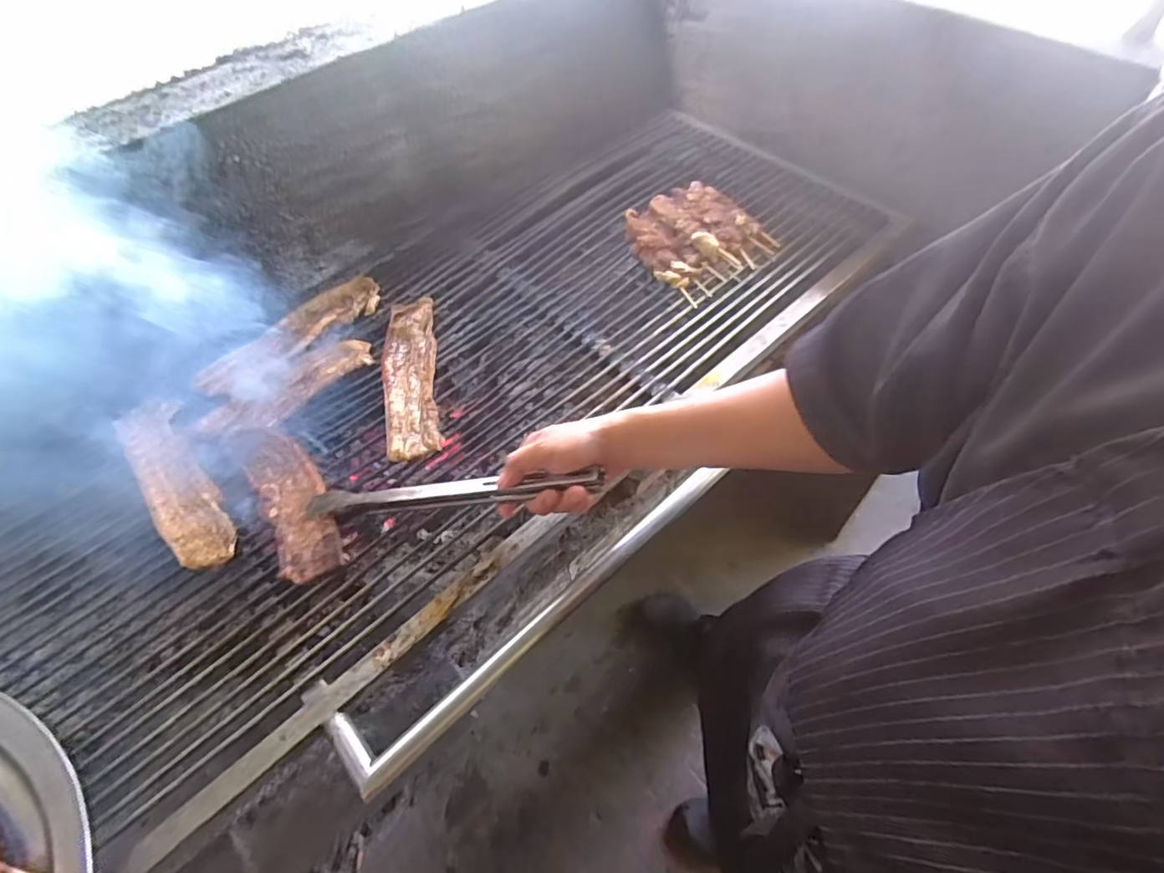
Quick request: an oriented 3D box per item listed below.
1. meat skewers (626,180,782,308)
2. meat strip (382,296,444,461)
[{"bbox_3d":[0.171,-0.300,0.811,0.185,0.050,0.189,-33,61,-16],"label":"meat skewers"},{"bbox_3d":[-0.230,-0.086,0.726,0.071,0.015,0.269,-11,57,-4],"label":"meat strip"}]

